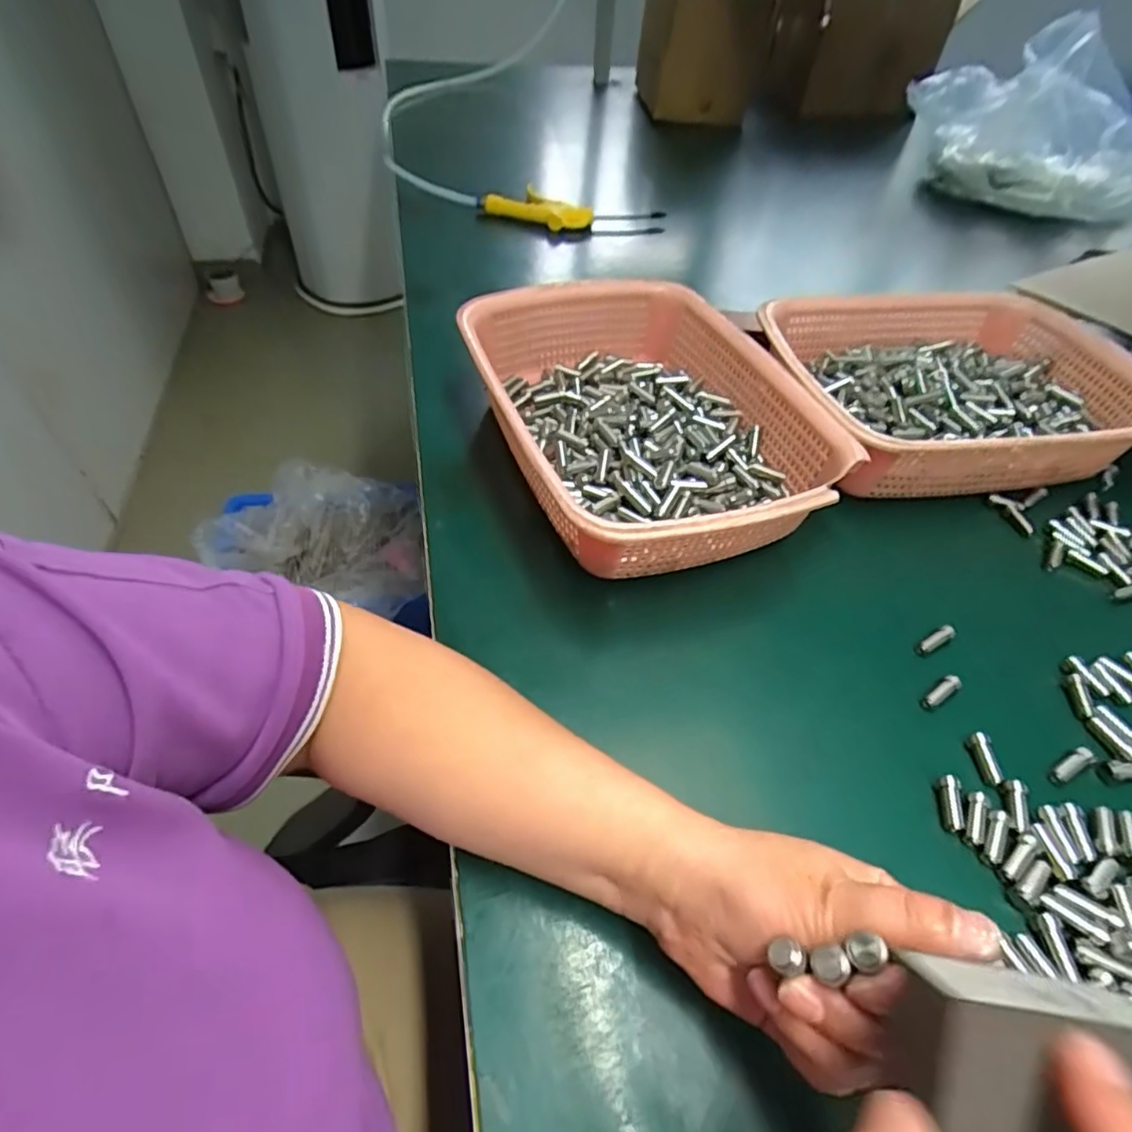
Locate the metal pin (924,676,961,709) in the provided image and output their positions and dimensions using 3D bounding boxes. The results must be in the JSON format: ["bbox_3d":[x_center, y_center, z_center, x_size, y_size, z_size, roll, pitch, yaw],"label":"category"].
[{"bbox_3d":[0.222,0.074,0.368,0.028,0.005,0.009,-28,55,-26],"label":"metal pin"}]

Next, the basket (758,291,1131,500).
[{"bbox_3d":[0.322,-0.148,0.529,0.299,0.069,0.207,-7,49,-10],"label":"basket"}]

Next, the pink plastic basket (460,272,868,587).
[{"bbox_3d":[0.054,-0.110,0.470,0.211,0.073,0.282,-12,50,-15],"label":"pink plastic basket"}]

